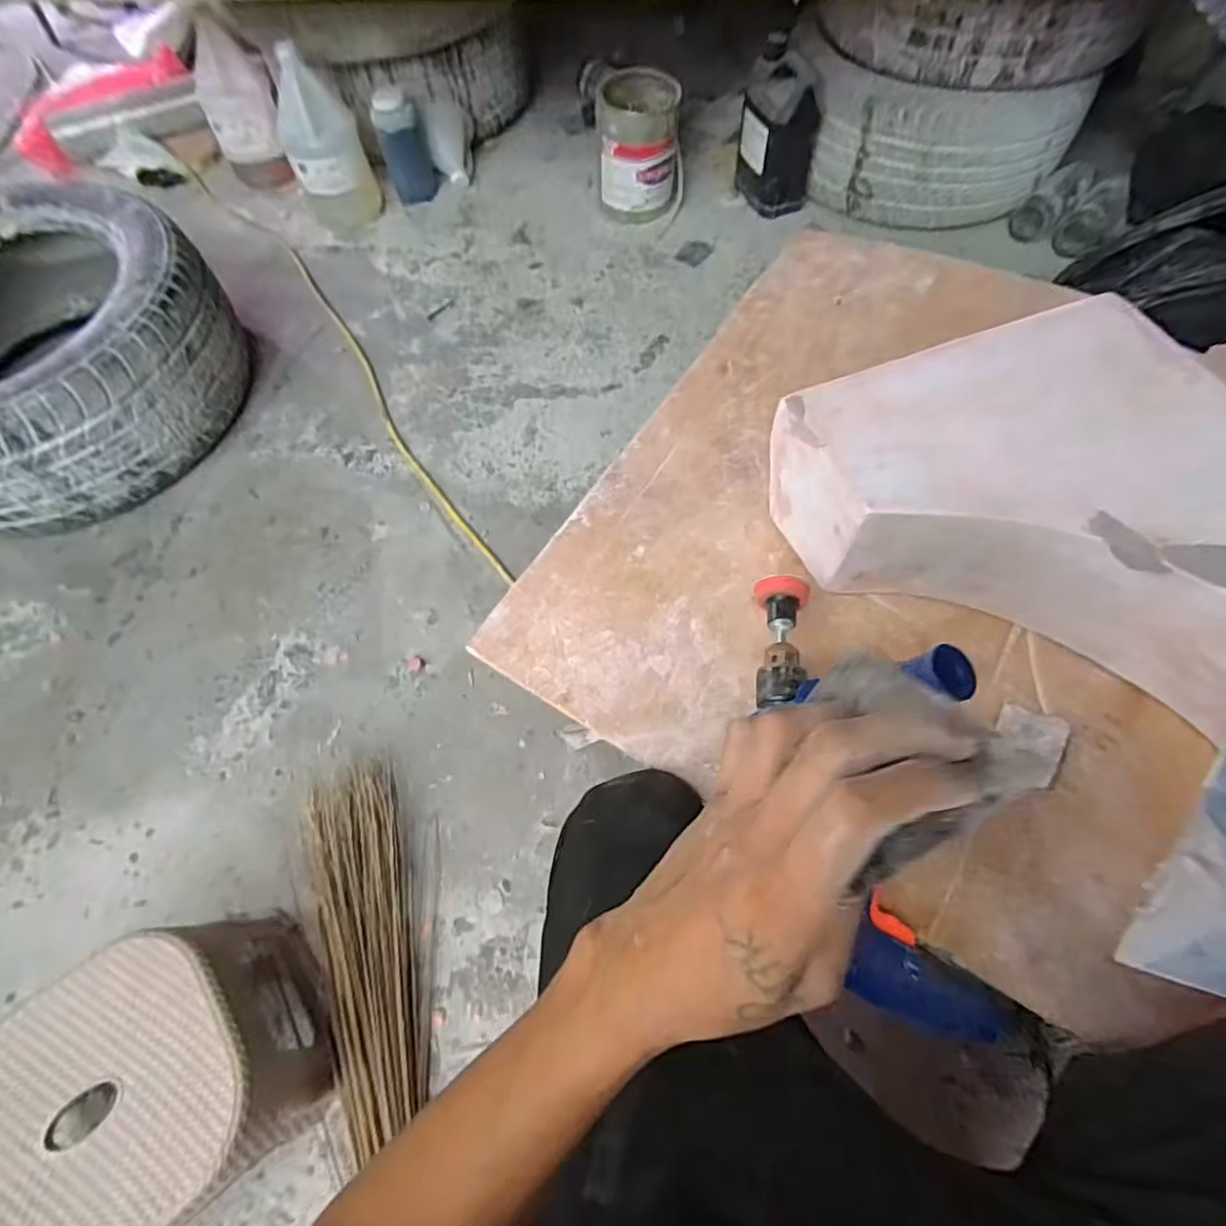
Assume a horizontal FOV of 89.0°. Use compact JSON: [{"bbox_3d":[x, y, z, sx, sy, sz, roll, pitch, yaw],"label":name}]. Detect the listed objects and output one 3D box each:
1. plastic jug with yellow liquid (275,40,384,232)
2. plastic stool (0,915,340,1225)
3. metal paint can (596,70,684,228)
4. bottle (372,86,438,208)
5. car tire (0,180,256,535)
[{"bbox_3d":[-0.605,-0.979,1.304,0.160,0.275,0.137,-22,64,-8],"label":"plastic jug with yellow liquid"},{"bbox_3d":[-0.433,0.457,0.599,0.273,0.193,0.230,-31,66,-12],"label":"plastic stool"},{"bbox_3d":[0.059,-0.953,1.294,0.176,0.208,0.162,0,63,3],"label":"metal paint can"},{"bbox_3d":[-0.454,-1.011,1.360,0.101,0.182,0.080,-21,64,-8],"label":"bottle"},{"bbox_3d":[-0.986,-0.432,1.053,0.617,0.238,0.574,28,68,16],"label":"car tire"}]

